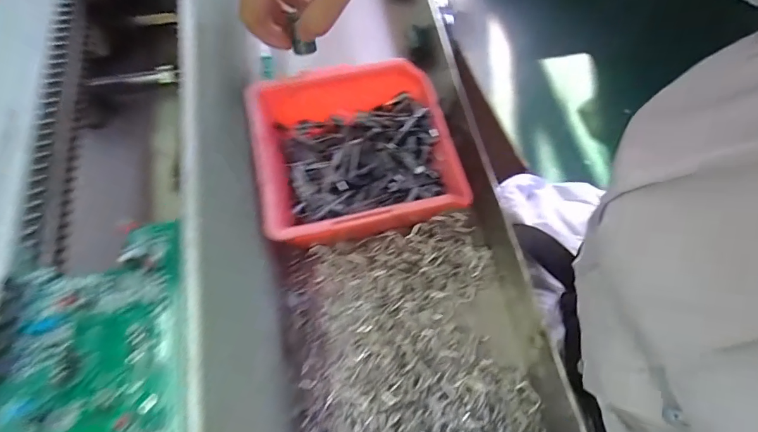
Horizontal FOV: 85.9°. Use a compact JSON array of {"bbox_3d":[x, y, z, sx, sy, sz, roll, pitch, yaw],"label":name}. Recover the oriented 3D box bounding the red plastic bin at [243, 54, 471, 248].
[{"bbox_3d":[-0.012,-0.039,0.288,0.130,0.062,0.125,-13,67,-3],"label":"red plastic bin"}]

